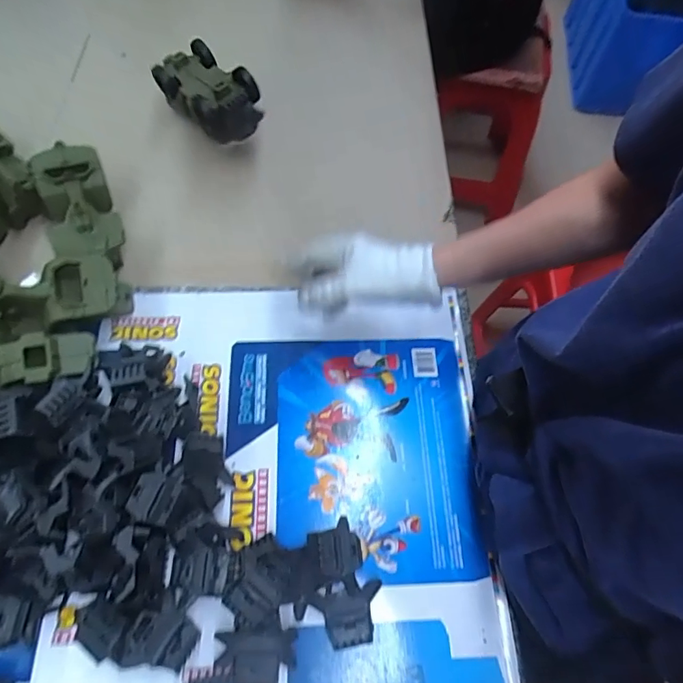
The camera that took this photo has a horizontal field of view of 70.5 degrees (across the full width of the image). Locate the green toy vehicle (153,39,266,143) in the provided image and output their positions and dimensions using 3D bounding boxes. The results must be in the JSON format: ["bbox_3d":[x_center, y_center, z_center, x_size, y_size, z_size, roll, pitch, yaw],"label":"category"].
[{"bbox_3d":[-0.183,-0.335,0.646,0.078,0.075,0.165,-39,72,-19],"label":"green toy vehicle"}]

